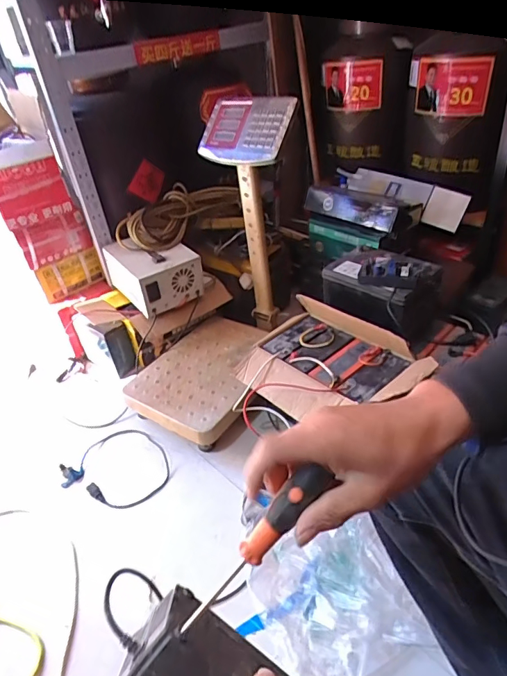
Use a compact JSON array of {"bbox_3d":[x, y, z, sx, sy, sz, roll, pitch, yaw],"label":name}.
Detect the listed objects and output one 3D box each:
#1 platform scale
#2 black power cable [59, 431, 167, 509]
[{"bbox_3d":[-0.129,-0.176,1.121,0.338,0.665,0.511,13,41,26],"label":"platform scale"},{"bbox_3d":[-0.326,0.315,1.125,0.242,0.027,0.201,11,40,23],"label":"black power cable"}]

